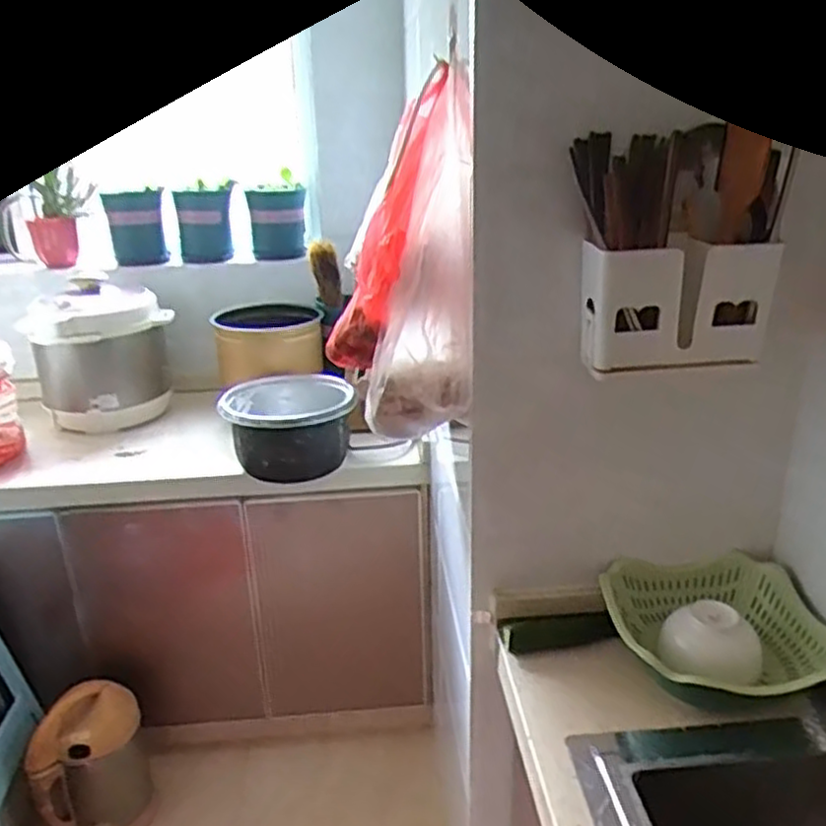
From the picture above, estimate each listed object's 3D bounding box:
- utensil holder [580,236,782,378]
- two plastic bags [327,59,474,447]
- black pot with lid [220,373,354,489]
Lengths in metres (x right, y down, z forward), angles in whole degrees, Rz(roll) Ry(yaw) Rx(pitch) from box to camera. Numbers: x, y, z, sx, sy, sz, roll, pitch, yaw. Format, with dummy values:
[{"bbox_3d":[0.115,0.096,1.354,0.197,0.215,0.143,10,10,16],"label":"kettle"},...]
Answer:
[{"bbox_3d":[0.294,-0.121,0.837,0.199,0.135,0.071,-5,22,-9],"label":"utensil holder"},{"bbox_3d":[-0.016,-0.183,0.940,0.185,0.411,0.132,0,21,4],"label":"two plastic bags"},{"bbox_3d":[-0.263,0.029,1.574,0.259,0.181,0.248,-2,21,1],"label":"black pot with lid"}]

